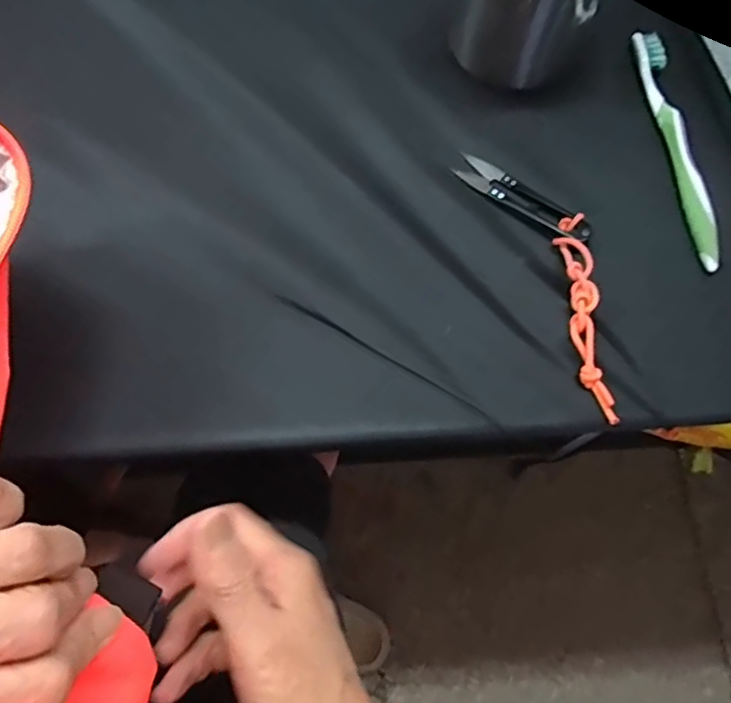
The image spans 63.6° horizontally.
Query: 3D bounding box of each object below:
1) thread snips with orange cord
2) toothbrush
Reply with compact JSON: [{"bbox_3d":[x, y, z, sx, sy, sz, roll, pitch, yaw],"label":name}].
[{"bbox_3d":[0.121,-0.054,0.364,0.049,0.021,0.190,-22,72,-8],"label":"thread snips with orange cord"},{"bbox_3d":[0.209,-0.139,0.395,0.018,0.009,0.183,-6,71,-2],"label":"toothbrush"}]

